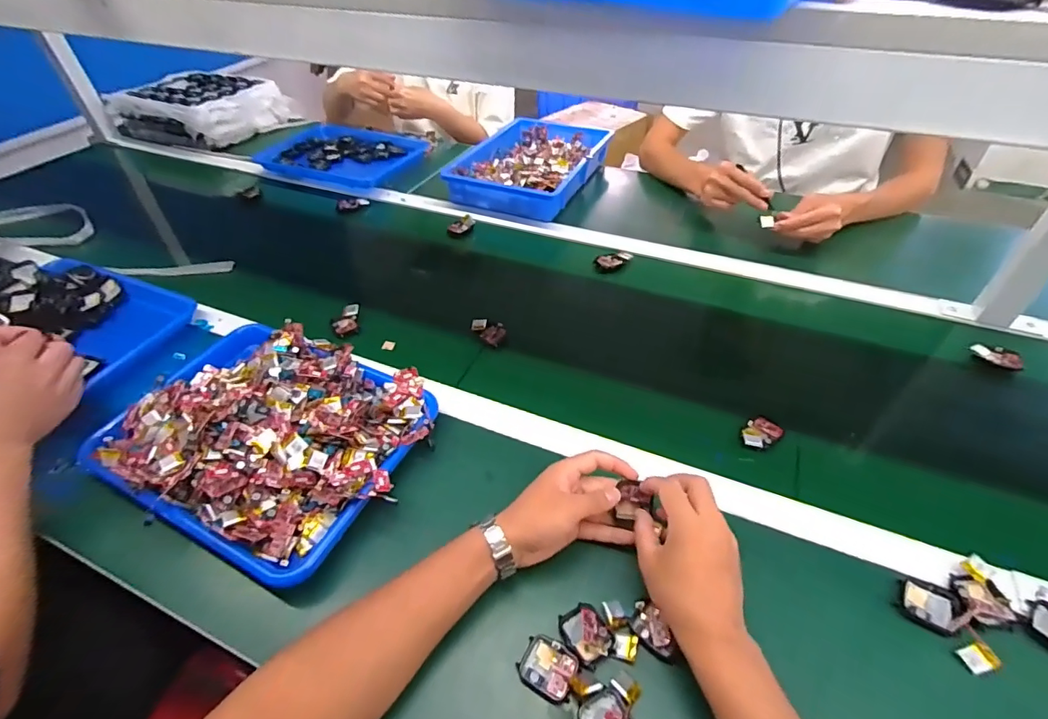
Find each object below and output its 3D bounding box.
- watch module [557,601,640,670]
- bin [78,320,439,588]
[{"bbox_3d":[0.061,0.238,0.418,0.064,0.014,0.040,27,52,27],"label":"watch module"},{"bbox_3d":[-0.291,0.065,0.547,0.333,0.083,0.254,17,48,19],"label":"bin"}]

